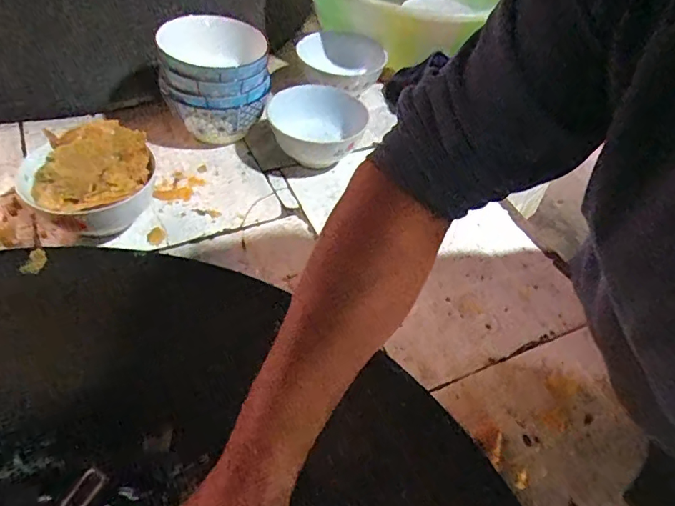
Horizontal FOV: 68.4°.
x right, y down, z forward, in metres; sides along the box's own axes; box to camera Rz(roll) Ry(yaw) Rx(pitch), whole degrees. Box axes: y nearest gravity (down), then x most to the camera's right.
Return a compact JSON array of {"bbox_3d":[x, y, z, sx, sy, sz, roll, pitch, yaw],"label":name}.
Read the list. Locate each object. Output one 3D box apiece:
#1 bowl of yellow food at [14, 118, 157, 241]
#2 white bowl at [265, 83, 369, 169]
[{"bbox_3d":[-0.249,-0.065,0.512,0.122,0.075,0.122,4,47,-4],"label":"bowl of yellow food"},{"bbox_3d":[-0.026,-0.151,0.625,0.108,0.066,0.125,-12,50,-17],"label":"white bowl"}]

